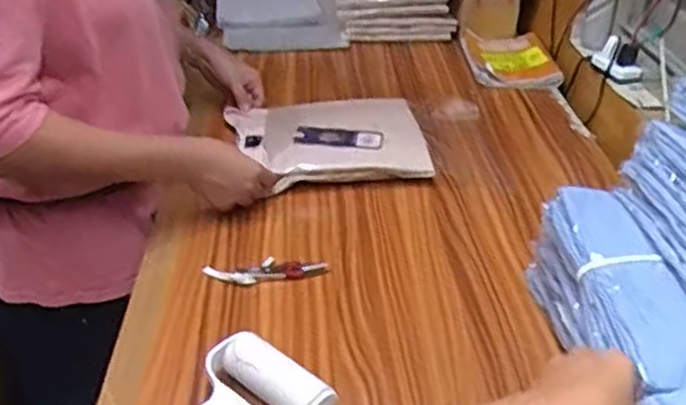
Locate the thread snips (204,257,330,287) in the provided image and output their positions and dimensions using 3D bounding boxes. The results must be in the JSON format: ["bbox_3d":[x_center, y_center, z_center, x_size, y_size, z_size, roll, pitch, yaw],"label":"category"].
[{"bbox_3d":[-0.081,0.073,0.781,0.131,0.013,0.032,-5,34,-12],"label":"thread snips"}]

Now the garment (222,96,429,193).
[{"bbox_3d":[-0.014,-0.099,1.007,0.259,0.058,0.233,-8,35,-15],"label":"garment"}]

